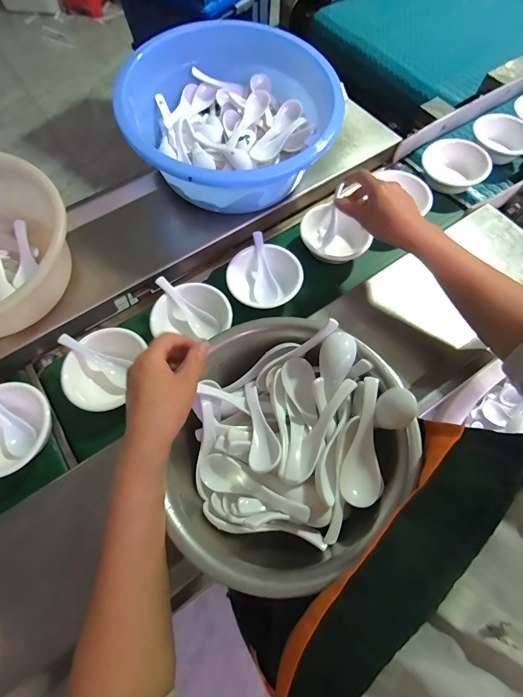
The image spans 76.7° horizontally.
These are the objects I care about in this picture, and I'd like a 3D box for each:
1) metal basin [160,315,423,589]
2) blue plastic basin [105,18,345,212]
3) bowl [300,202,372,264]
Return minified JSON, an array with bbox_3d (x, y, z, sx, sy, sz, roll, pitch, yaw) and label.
[{"bbox_3d":[0.026,0.090,0.332,0.216,0.088,0.238,17,64,7],"label":"metal basin"},{"bbox_3d":[-0.049,-0.366,0.543,0.315,0.149,0.315,1,63,-1],"label":"blue plastic basin"},{"bbox_3d":[0.122,-0.182,0.551,0.103,0.053,0.109,1,63,-1],"label":"bowl"}]

